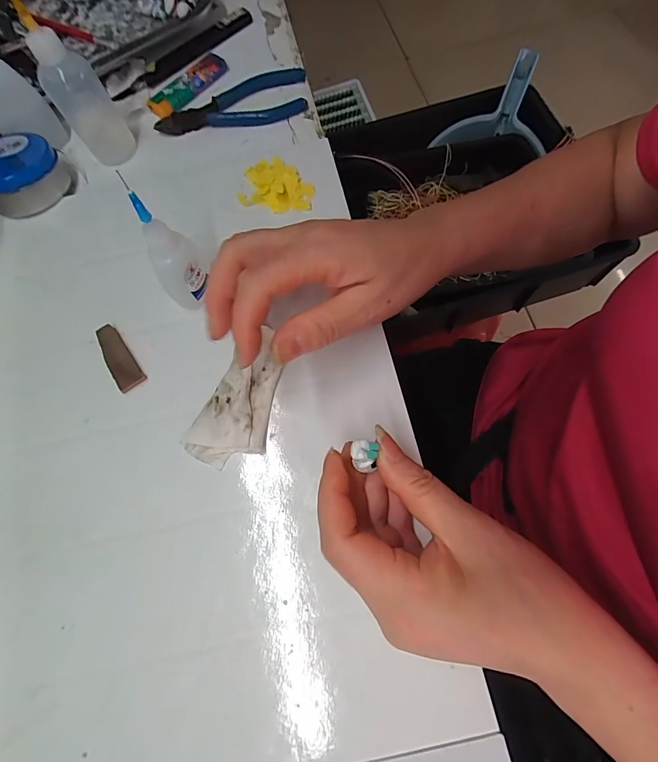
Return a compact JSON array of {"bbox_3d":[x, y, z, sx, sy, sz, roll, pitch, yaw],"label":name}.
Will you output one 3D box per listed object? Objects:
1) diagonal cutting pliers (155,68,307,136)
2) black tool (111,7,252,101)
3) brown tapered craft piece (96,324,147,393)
[{"bbox_3d":[-0.083,-0.235,0.332,0.129,0.011,0.045,-12,71,0],"label":"diagonal cutting pliers"},{"bbox_3d":[-0.133,-0.299,0.353,0.145,0.011,0.022,-35,74,-9],"label":"black tool"},{"bbox_3d":[-0.143,-0.016,0.263,0.016,0.006,0.050,-37,73,-8],"label":"brown tapered craft piece"}]

